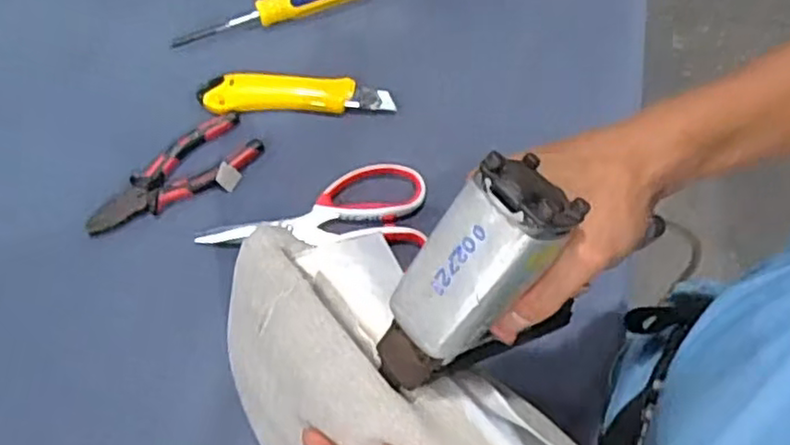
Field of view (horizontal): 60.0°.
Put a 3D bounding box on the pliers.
[{"bbox_3d":[-0.190,-0.037,0.583,0.153,0.012,0.053,-36,73,-15],"label":"pliers"}]

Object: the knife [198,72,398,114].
[{"bbox_3d":[-0.089,-0.116,0.616,0.170,0.014,0.034,1,68,-1],"label":"knife"}]

